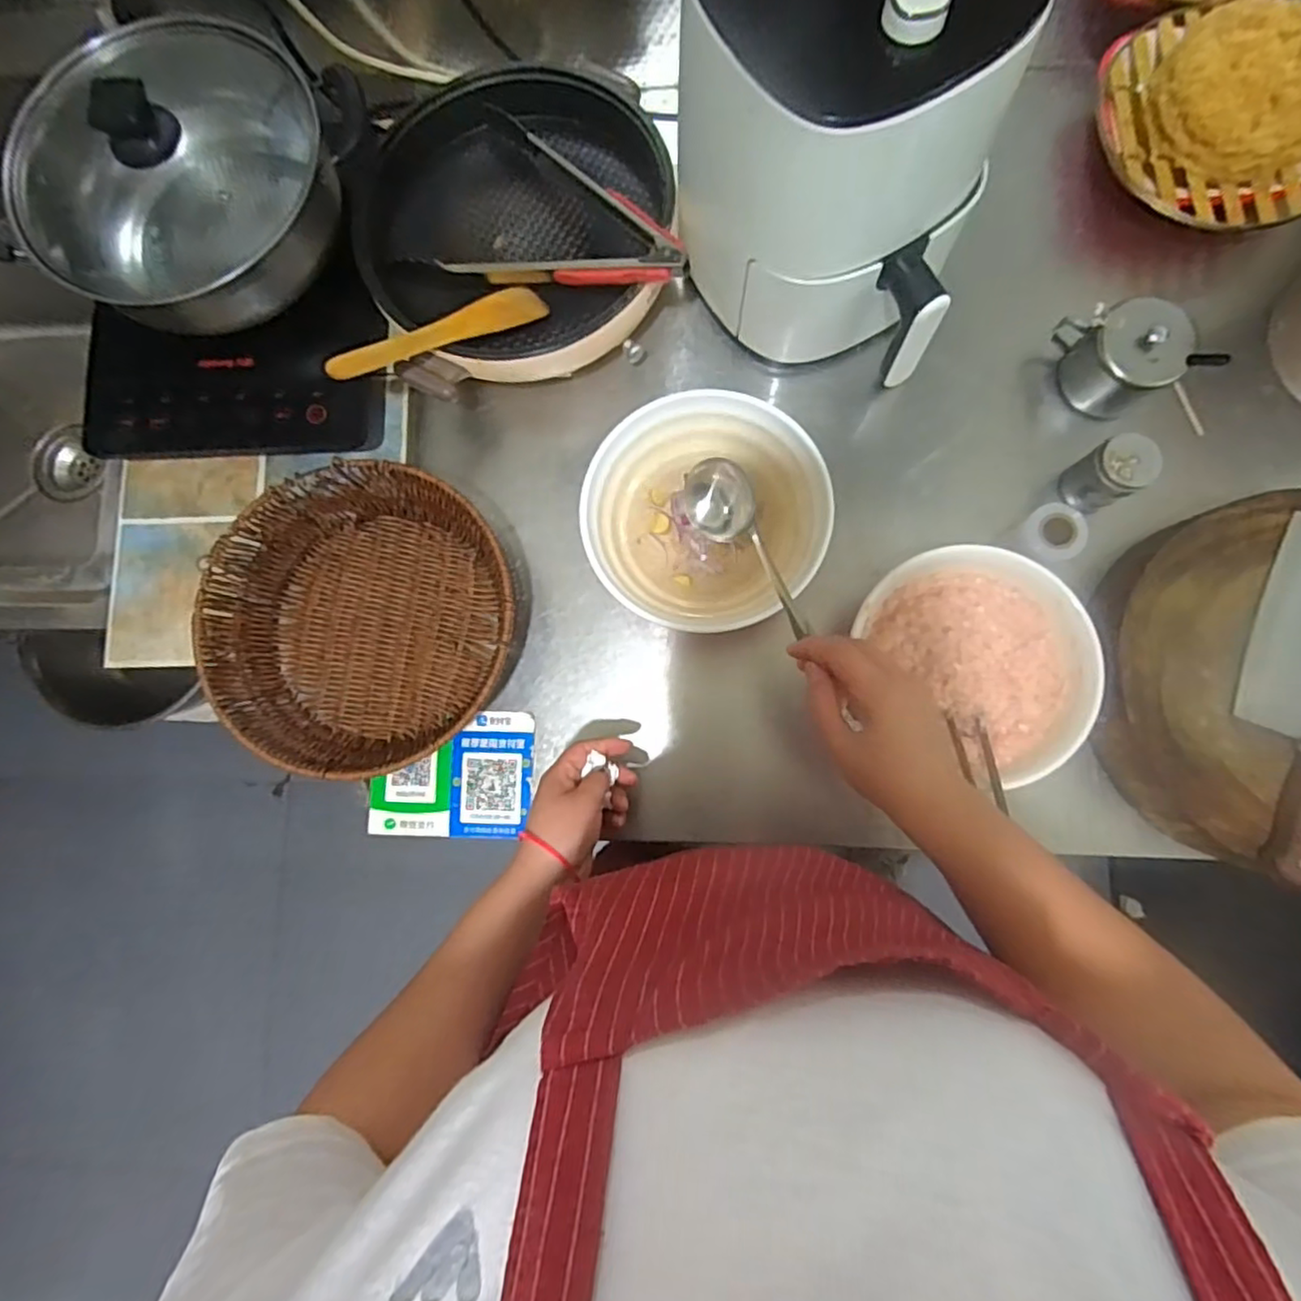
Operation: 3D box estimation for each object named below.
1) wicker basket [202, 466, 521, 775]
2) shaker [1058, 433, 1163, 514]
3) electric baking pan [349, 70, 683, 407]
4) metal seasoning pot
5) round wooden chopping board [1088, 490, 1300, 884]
[{"bbox_3d":[-0.269,-0.025,0.618,0.274,0.084,0.275,0,83,3],"label":"wicker basket"},{"bbox_3d":[0.414,-0.158,0.590,0.042,0.071,0.049,-23,82,0],"label":"shaker"},{"bbox_3d":[-0.130,-0.412,0.620,0.282,0.081,0.278,0,83,3],"label":"electric baking pan"},{"bbox_3d":[0.438,-0.274,0.602,0.075,0.085,0.101,-22,82,1],"label":"metal seasoning pot"},{"bbox_3d":[0.535,0.026,0.552,0.290,0.071,0.308,0,83,3],"label":"round wooden chopping board"}]

